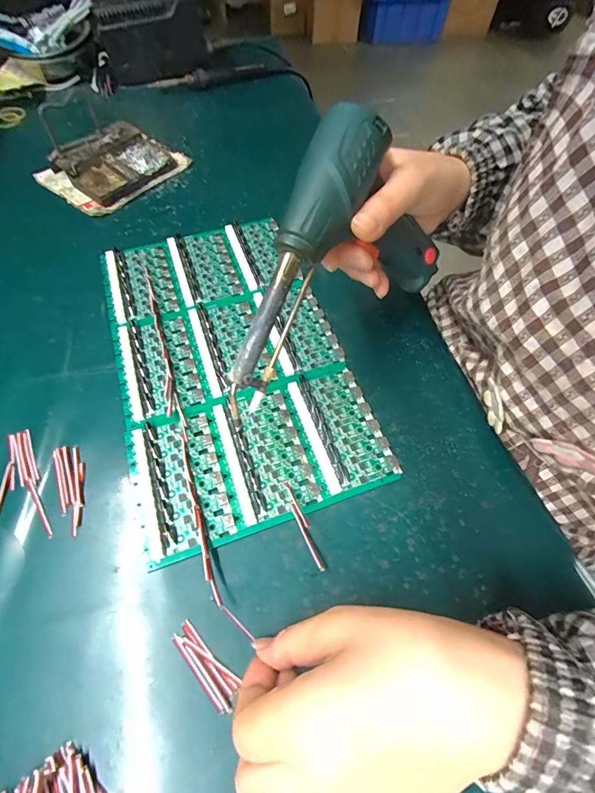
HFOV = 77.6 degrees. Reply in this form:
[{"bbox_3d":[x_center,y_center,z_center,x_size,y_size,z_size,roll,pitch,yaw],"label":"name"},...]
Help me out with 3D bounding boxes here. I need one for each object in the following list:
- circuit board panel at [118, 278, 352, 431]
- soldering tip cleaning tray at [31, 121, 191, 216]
[{"bbox_3d":[-0.063,-0.047,0.330,0.186,0.006,0.109,-17,62,-10],"label":"circuit board panel"},{"bbox_3d":[-0.229,-0.289,0.458,0.120,0.033,0.145,35,66,18],"label":"soldering tip cleaning tray"}]

